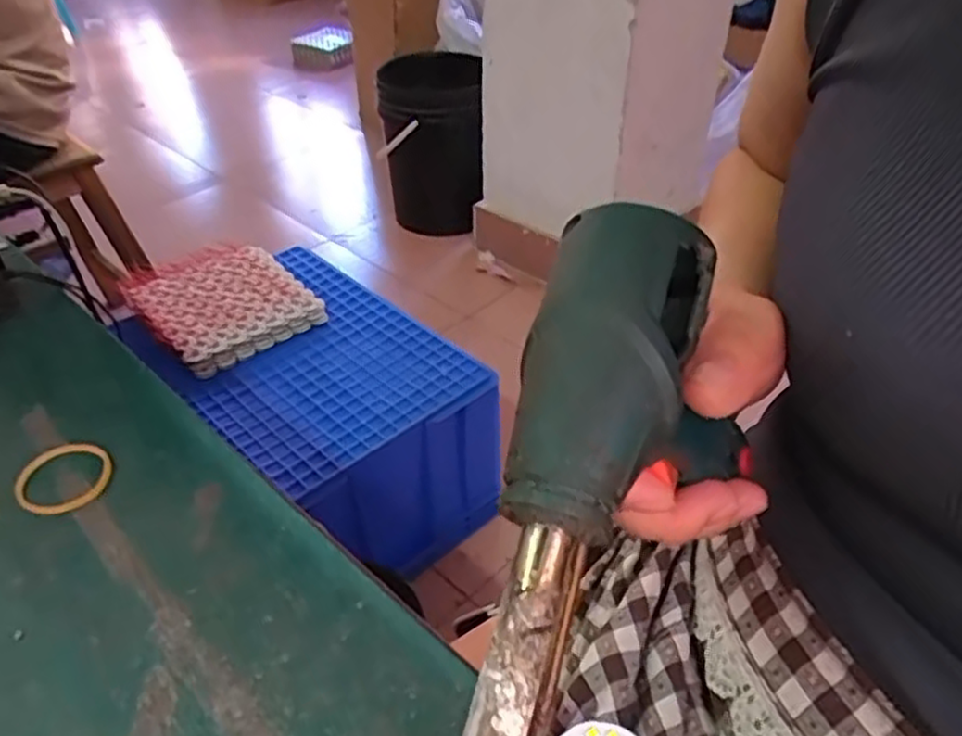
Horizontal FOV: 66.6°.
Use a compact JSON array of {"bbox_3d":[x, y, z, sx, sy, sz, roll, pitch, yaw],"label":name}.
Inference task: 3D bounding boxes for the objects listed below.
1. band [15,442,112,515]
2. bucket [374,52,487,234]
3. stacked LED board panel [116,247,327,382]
[{"bbox_3d":[-0.150,0.038,0.263,0.031,0.004,0.033,-26,46,-28],"label":"band"},{"bbox_3d":[-0.122,-0.553,1.843,0.248,0.411,0.290,0,39,-1],"label":"bucket"},{"bbox_3d":[-0.396,-0.110,1.134,0.232,0.024,0.255,-29,54,-32],"label":"stacked LED board panel"}]

